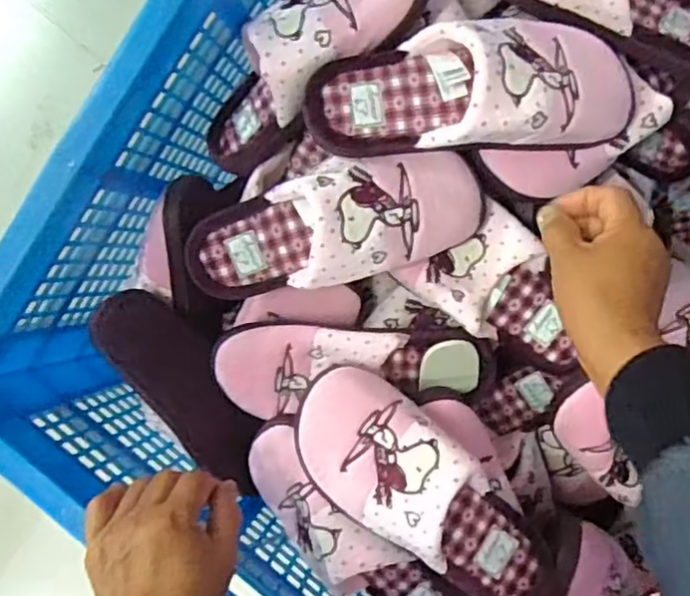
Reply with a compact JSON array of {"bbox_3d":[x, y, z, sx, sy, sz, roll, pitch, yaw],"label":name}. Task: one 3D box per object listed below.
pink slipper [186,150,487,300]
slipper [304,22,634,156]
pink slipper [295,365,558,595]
[{"bbox_3d":[-0.013,-0.059,0.515,0.249,0.070,0.094,-15,90,10],"label":"pink slipper"},{"bbox_3d":[0.092,-0.156,0.475,0.237,0.069,0.089,-2,92,10],"label":"slipper"},{"bbox_3d":[0.068,0.158,0.523,0.253,0.092,0.107,36,98,6],"label":"pink slipper"}]

